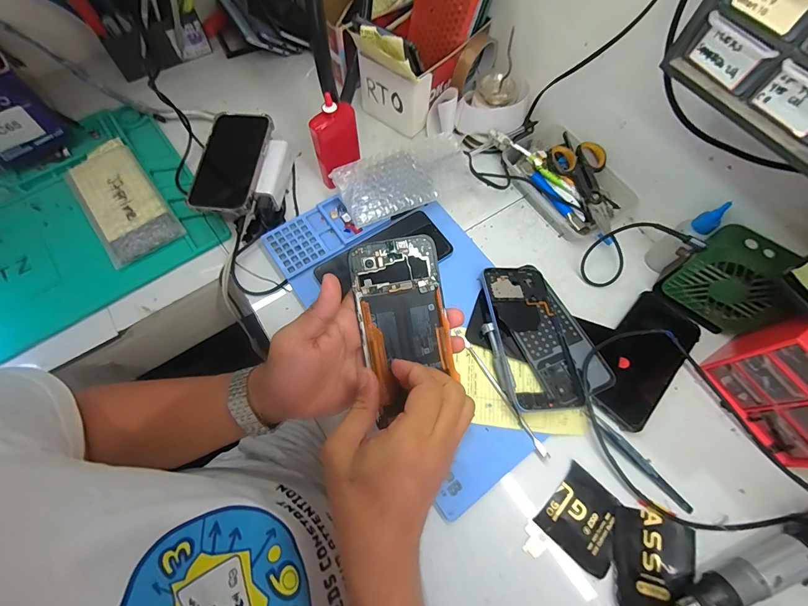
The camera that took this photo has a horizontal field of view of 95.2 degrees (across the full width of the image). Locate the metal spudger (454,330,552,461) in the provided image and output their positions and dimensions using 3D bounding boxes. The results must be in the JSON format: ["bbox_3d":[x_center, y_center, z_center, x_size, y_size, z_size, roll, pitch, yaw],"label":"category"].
[{"bbox_3d":[0.106,0.097,0.399,0.009,0.006,0.152,-28,71,-13],"label":"metal spudger"}]

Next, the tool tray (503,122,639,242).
[{"bbox_3d":[0.220,-0.166,0.498,0.109,0.050,0.177,-31,72,-14],"label":"tool tray"}]

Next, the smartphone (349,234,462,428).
[{"bbox_3d":[0.001,0.019,0.321,0.073,0.005,0.147,-11,95,-7],"label":"smartphone"}]

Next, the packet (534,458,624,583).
[{"bbox_3d":[0.179,0.213,0.363,0.071,0.004,0.072,43,72,14],"label":"packet"}]

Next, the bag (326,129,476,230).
[{"bbox_3d":[0.004,-0.160,0.466,0.176,0.029,0.089,-26,70,-12],"label":"bag"}]

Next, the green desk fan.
[{"bbox_3d":[0.357,-0.021,0.408,0.103,0.110,0.039,40,72,13],"label":"green desk fan"}]

